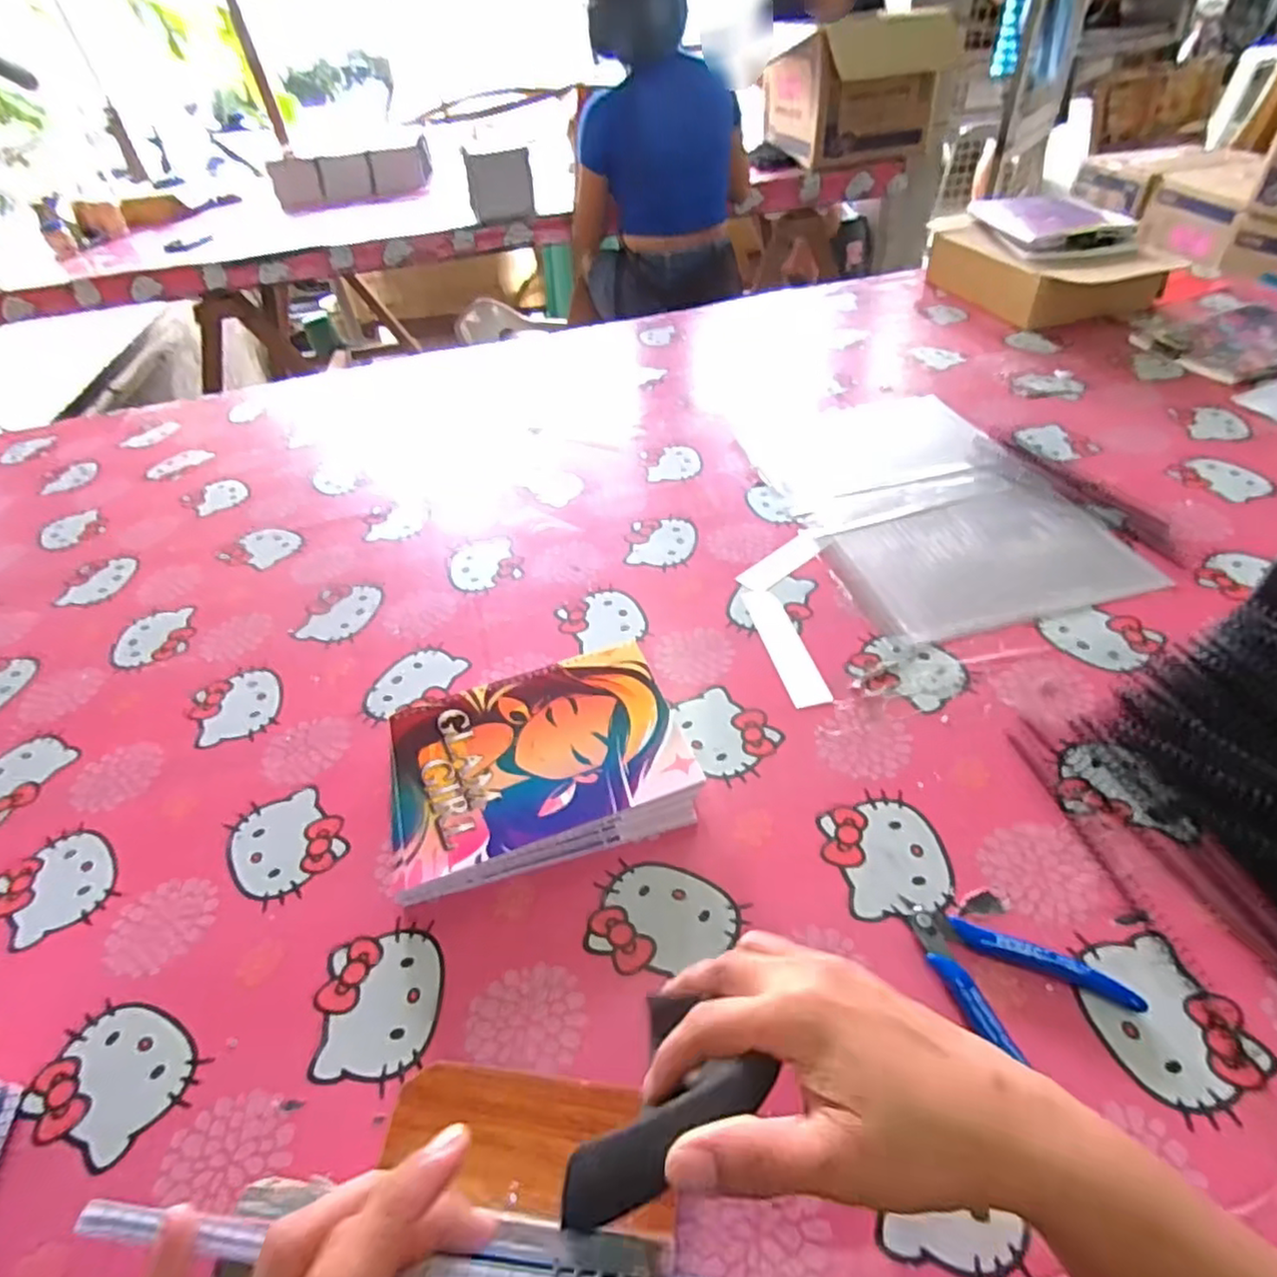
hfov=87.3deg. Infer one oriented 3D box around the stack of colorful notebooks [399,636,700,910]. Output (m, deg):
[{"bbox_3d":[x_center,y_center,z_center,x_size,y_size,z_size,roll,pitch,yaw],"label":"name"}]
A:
[{"bbox_3d":[-0.073,0.090,0.484,0.200,0.032,0.150,-15,45,-8],"label":"stack of colorful notebooks"}]

